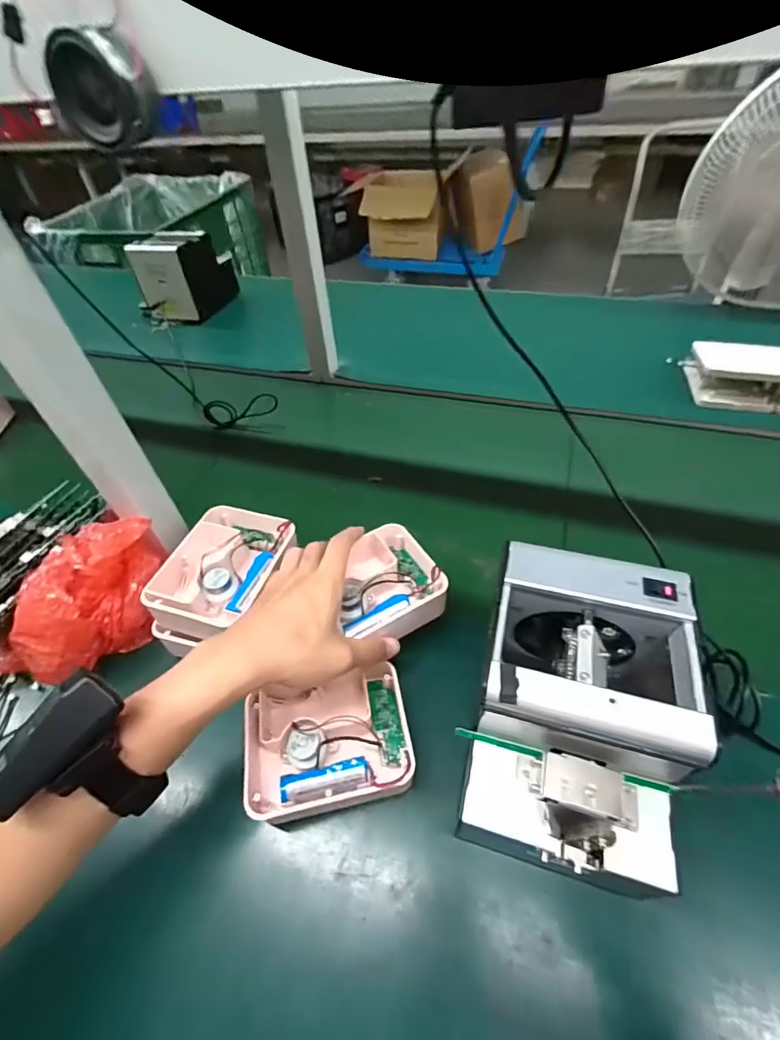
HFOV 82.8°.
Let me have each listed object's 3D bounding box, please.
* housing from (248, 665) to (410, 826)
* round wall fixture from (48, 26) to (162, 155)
[{"bbox_3d":[-0.049,0.180,0.363,0.126,0.041,0.099,-11,48,-5],"label":"housing"},{"bbox_3d":[-0.127,-0.192,0.198,0.036,0.036,0.022,10,50,14],"label":"round wall fixture"}]

